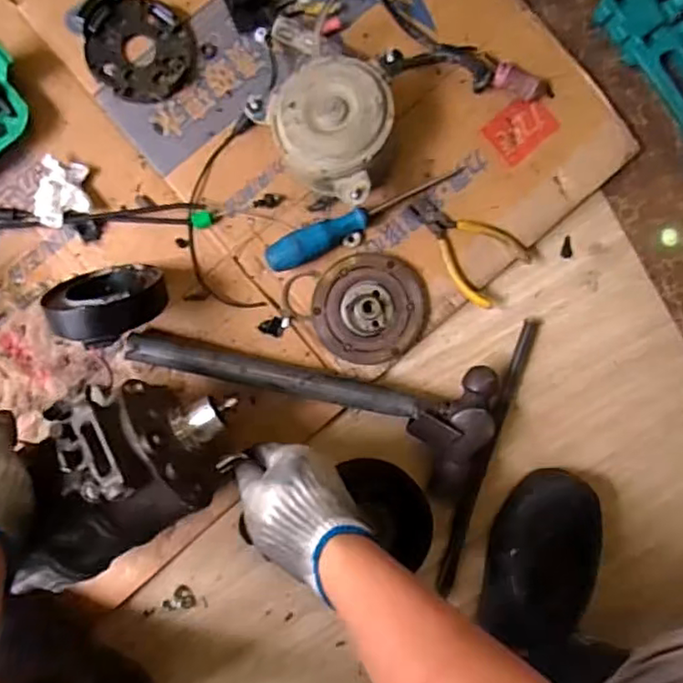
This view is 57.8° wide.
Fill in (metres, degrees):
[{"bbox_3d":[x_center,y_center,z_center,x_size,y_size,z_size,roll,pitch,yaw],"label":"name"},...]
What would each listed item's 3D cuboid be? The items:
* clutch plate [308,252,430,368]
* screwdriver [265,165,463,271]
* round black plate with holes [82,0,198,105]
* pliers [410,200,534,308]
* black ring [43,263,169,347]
[{"bbox_3d":[0.027,-0.030,0.561,0.101,0.019,0.096,0,90,-5],"label":"clutch plate"},{"bbox_3d":[0.023,-0.112,0.550,0.194,0.034,0.027,-27,92,-5],"label":"screwdriver"},{"bbox_3d":[-0.177,-0.258,0.547,0.091,0.011,0.090,0,90,-5],"label":"round black plate with holes"},{"bbox_3d":[0.113,-0.090,0.567,0.109,0.014,0.070,44,86,-4],"label":"pliers"},{"bbox_3d":[-0.193,-0.039,0.510,0.094,0.106,0.026,-10,127,-12],"label":"black ring"}]

